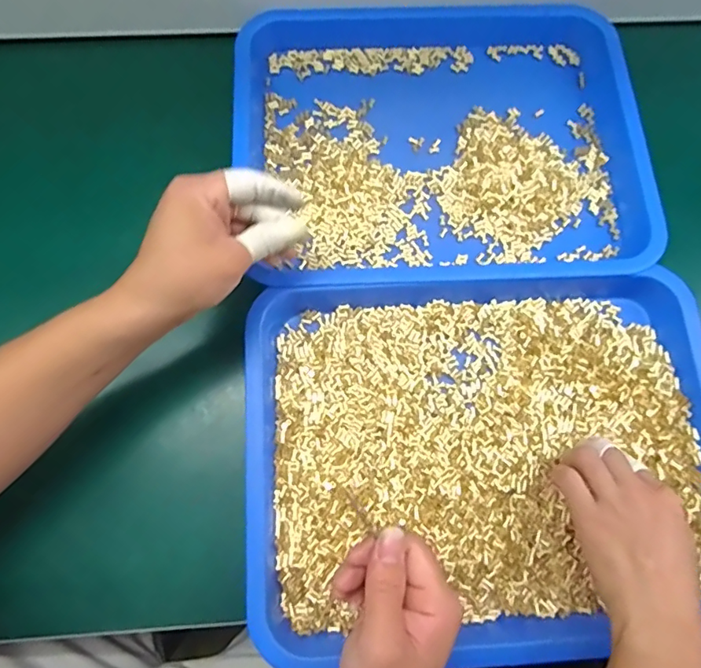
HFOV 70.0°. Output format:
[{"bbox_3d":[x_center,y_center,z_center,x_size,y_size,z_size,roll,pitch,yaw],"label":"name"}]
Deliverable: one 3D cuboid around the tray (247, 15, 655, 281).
[{"bbox_3d":[0.086,-0.185,0.483,0.374,0.034,0.286,-2,75,-1],"label":"tray"}]

